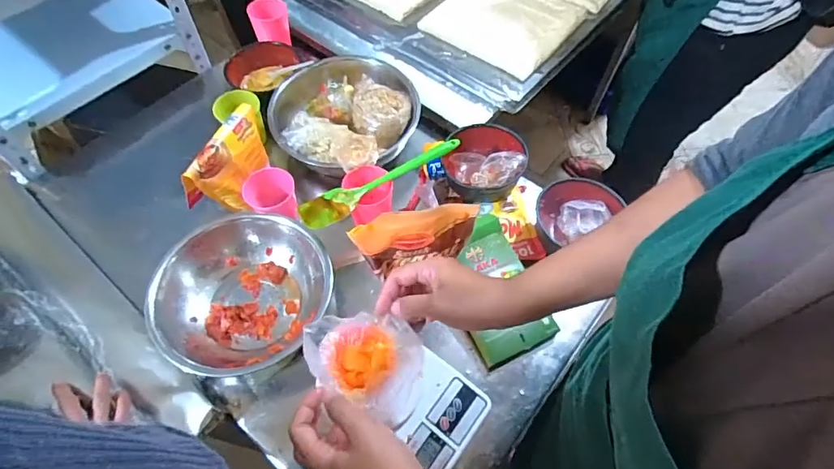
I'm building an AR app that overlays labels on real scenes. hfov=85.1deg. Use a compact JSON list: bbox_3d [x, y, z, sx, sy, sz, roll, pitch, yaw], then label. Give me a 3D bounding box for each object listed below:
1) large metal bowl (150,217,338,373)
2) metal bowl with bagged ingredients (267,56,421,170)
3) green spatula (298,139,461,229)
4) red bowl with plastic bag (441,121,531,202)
[{"bbox_3d":[-0.246,0.089,0.663,0.223,0.087,0.240,18,61,10],"label":"large metal bowl"},{"bbox_3d":[-0.126,-0.199,0.811,0.254,0.110,0.263,0,60,0],"label":"metal bowl with bagged ingredients"},{"bbox_3d":[-0.048,-0.079,0.679,0.265,0.017,0.050,-27,64,-15],"label":"green spatula"},{"bbox_3d":[0.113,-0.122,0.767,0.129,0.068,0.127,0,60,0],"label":"red bowl with plastic bag"}]

